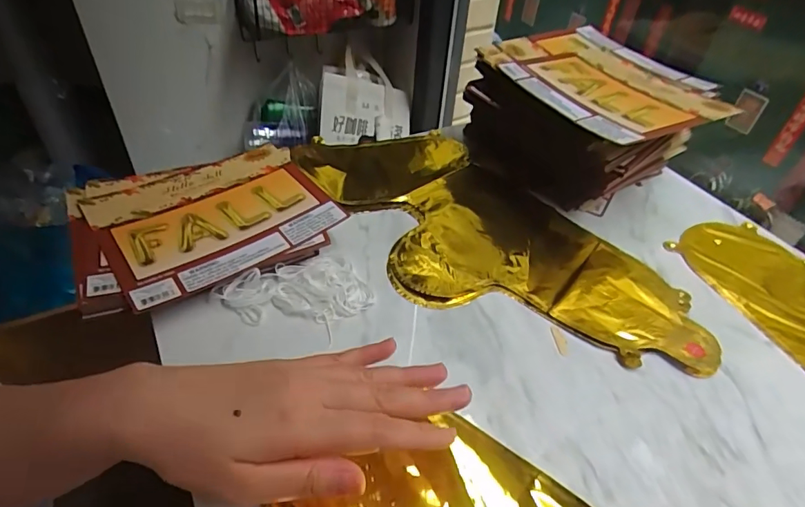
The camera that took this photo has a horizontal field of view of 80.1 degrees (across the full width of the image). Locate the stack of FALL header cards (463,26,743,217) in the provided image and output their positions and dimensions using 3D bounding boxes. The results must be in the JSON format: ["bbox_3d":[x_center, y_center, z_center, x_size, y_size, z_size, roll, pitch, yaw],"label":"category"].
[{"bbox_3d":[0.213,-0.151,0.553,0.205,0.115,0.240,-24,50,-27],"label":"stack of FALL header cards"}]

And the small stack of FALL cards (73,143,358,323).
[{"bbox_3d":[-0.182,-0.027,0.448,0.211,0.032,0.171,-19,48,-23],"label":"small stack of FALL cards"}]

